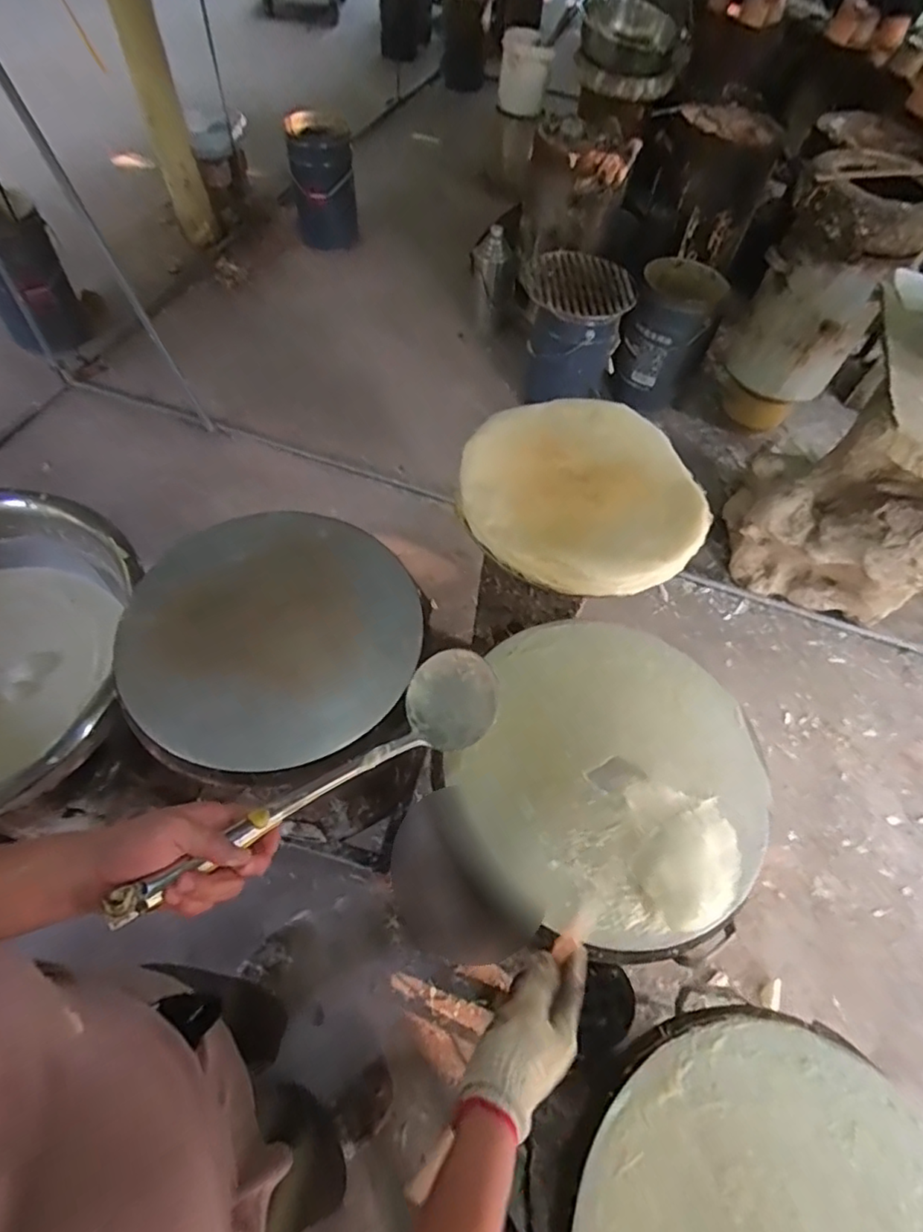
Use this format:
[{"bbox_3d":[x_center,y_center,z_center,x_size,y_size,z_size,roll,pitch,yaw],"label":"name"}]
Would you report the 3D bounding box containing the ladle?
[{"bbox_3d":[-0.108,0.123,0.485,0.349,0.058,0.091,-24,61,-38],"label":"ladle"}]

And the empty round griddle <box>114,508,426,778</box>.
[{"bbox_3d":[-0.255,0.017,0.796,0.381,0.034,0.388,2,58,-3],"label":"empty round griddle"}]

